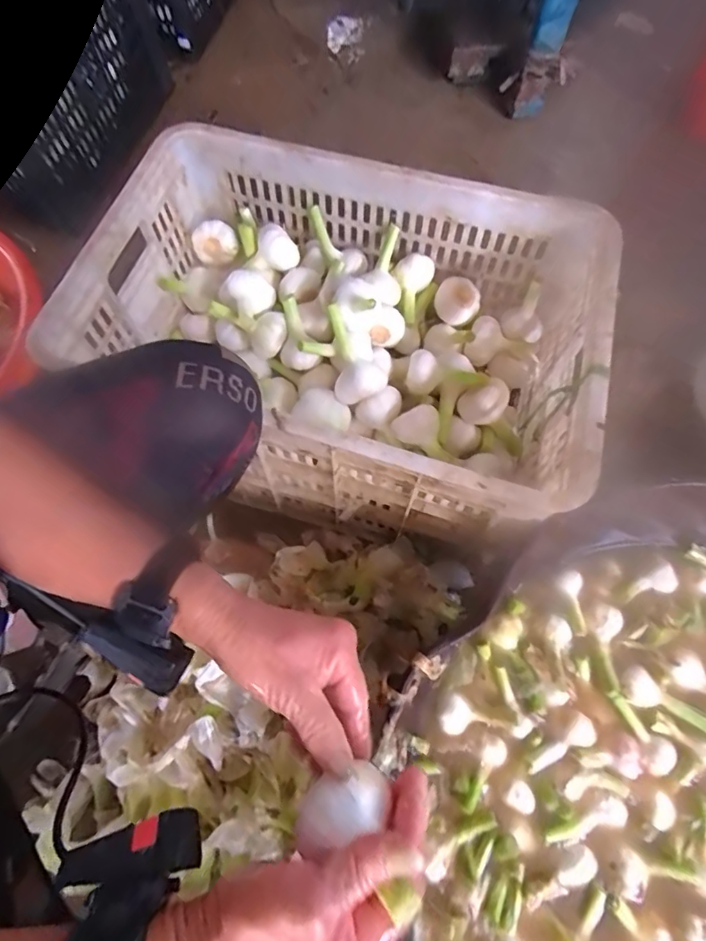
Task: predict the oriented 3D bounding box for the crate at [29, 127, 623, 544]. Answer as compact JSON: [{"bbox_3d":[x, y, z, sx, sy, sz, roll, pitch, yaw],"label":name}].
[{"bbox_3d":[-0.011,-0.139,0.599,0.512,0.243,0.347,14,69,5],"label":"crate"}]

